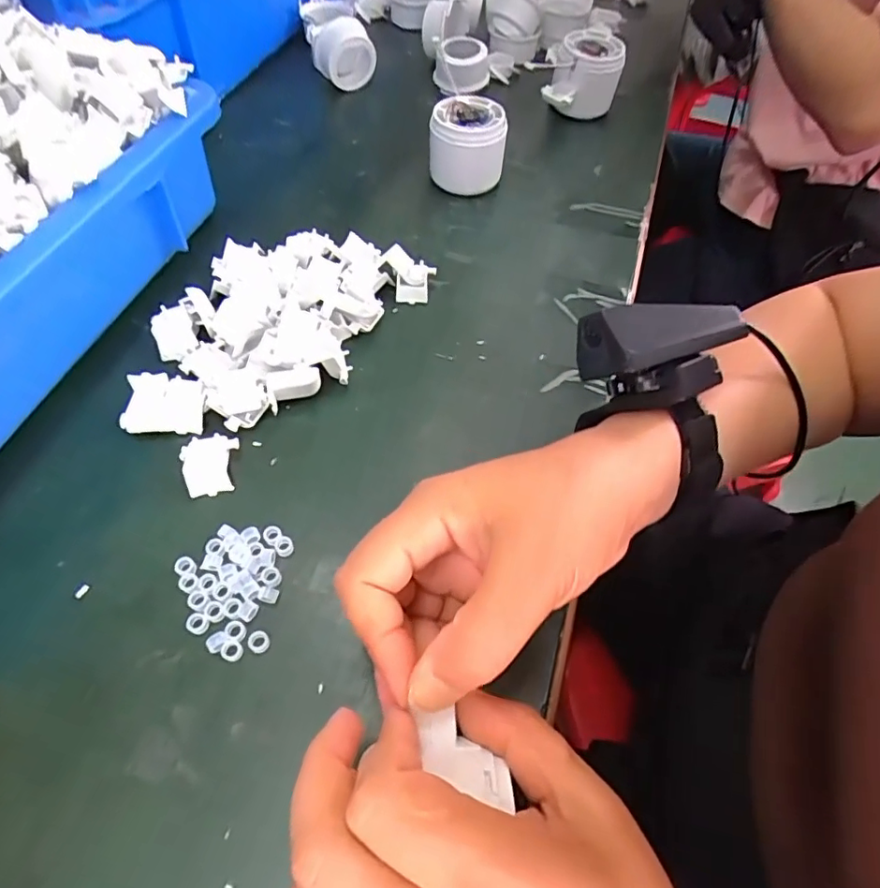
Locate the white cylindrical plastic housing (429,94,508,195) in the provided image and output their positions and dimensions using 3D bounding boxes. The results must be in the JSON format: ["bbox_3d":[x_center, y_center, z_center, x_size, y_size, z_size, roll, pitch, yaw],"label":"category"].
[{"bbox_3d":[0.022,-0.237,0.437,0.058,0.051,0.058,5,57,1],"label":"white cylindrical plastic housing"}]

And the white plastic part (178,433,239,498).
[{"bbox_3d":[-0.124,0.012,0.296,0.028,0.010,0.032,-5,58,-7],"label":"white plastic part"}]

